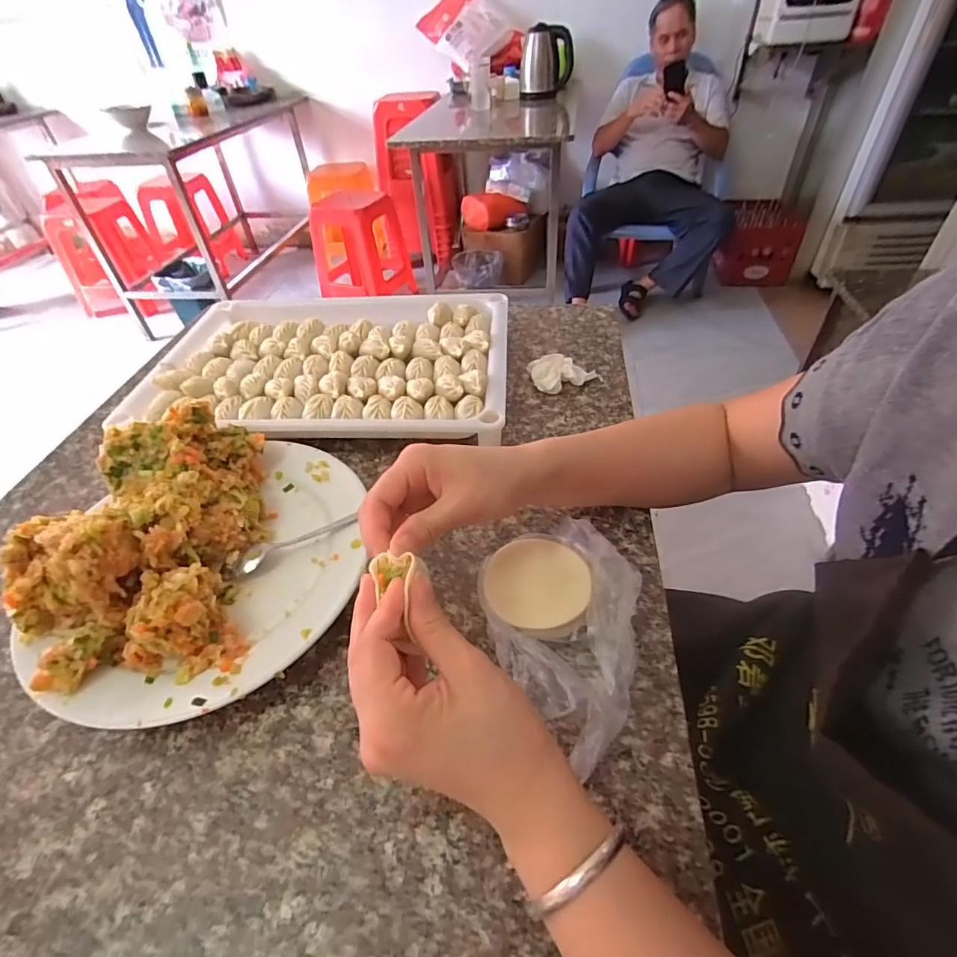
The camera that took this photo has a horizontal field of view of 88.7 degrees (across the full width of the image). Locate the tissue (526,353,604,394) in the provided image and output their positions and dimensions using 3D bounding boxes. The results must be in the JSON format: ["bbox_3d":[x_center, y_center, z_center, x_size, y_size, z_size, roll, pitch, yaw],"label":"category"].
[{"bbox_3d":[0.094,-0.123,0.546,0.072,0.027,0.051,-21,47,-16],"label":"tissue"}]

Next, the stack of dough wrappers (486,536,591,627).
[{"bbox_3d":[0.041,0.077,0.351,0.072,0.027,0.066,-1,45,3],"label":"stack of dough wrappers"}]

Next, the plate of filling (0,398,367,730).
[{"bbox_3d":[-0.201,0.046,0.359,0.214,0.093,0.231,-2,45,2],"label":"plate of filling"}]

